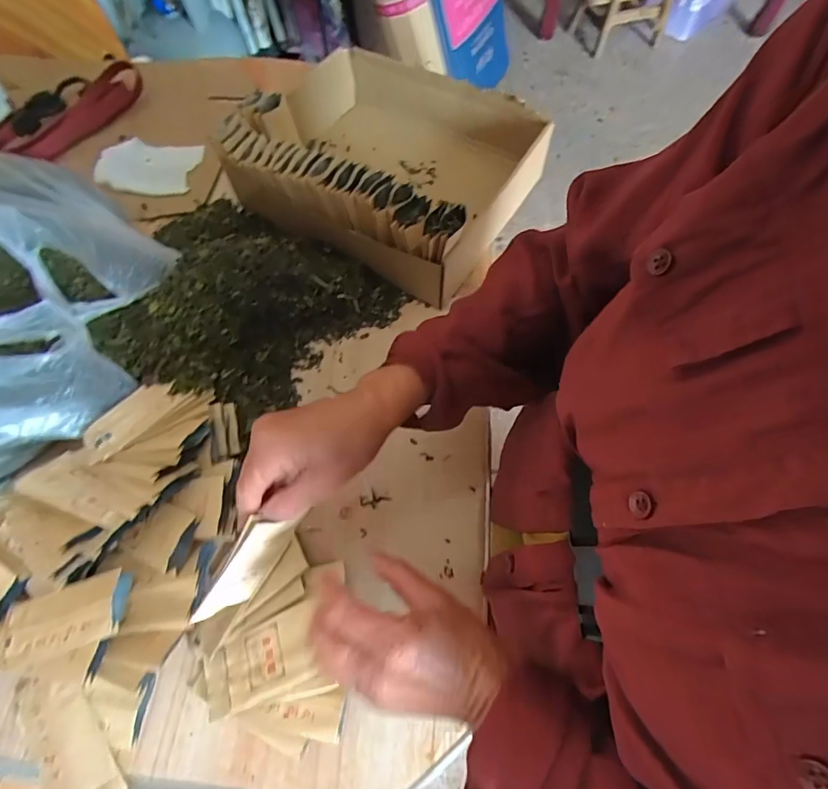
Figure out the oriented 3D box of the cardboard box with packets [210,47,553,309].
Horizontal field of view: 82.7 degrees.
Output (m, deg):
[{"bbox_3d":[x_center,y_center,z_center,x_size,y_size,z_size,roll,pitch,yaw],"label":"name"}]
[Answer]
[{"bbox_3d":[-0.036,-0.309,0.598,0.341,0.115,0.294,31,70,16],"label":"cardboard box with packets"}]

